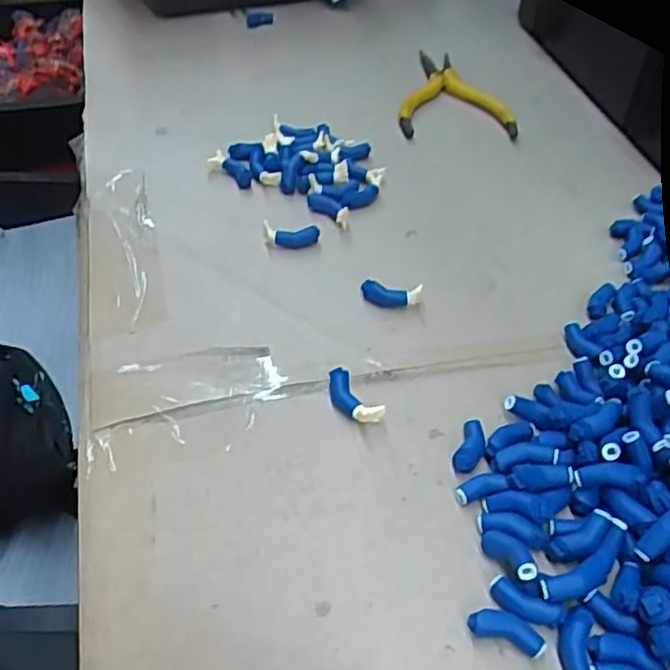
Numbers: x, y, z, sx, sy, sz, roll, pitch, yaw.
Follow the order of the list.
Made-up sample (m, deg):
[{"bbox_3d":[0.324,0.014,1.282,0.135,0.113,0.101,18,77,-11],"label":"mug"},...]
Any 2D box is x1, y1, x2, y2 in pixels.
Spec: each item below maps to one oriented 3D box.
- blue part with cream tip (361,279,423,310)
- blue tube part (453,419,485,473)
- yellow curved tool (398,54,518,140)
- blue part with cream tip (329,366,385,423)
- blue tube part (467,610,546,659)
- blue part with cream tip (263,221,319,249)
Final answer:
[{"bbox_3d":[0.026,-0.019,0.336,0.028,0.008,0.008,7,47,6],"label":"blue part with cream tip"},{"bbox_3d":[0.053,0.044,0.276,0.010,0.008,0.023,17,48,14],"label":"blue tube part"},{"bbox_3d":[0.079,-0.174,0.501,0.077,0.012,0.115,-1,47,-2],"label":"yellow curved tool"},{"bbox_3d":[0.007,0.026,0.289,0.013,0.010,0.027,-30,54,-26],"label":"blue part with cream tip"},{"bbox_3d":[0.055,0.095,0.227,0.024,0.007,0.008,14,48,12],"label":"blue tube part"},{"bbox_3d":[-0.022,-0.051,0.365,0.028,0.010,0.008,0,47,-1],"label":"blue part with cream tip"}]

